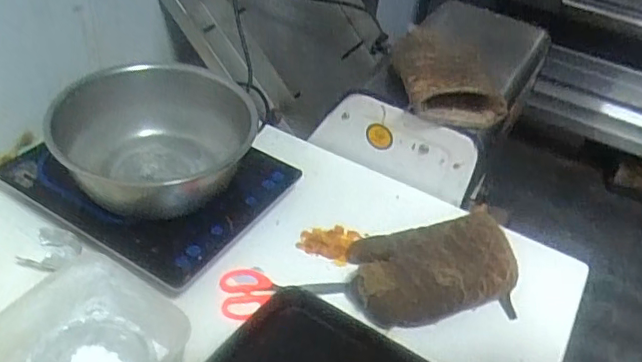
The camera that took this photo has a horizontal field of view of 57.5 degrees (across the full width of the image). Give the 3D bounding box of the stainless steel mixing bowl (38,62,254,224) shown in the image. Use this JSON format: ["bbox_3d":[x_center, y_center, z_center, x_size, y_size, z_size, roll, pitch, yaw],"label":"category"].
[{"bbox_3d":[-0.229,-0.050,0.805,0.245,0.135,0.230,4,40,-4],"label":"stainless steel mixing bowl"}]

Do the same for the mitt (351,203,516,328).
[{"bbox_3d":[0.151,0.120,0.813,0.235,0.059,0.137,-4,42,-13],"label":"mitt"}]

